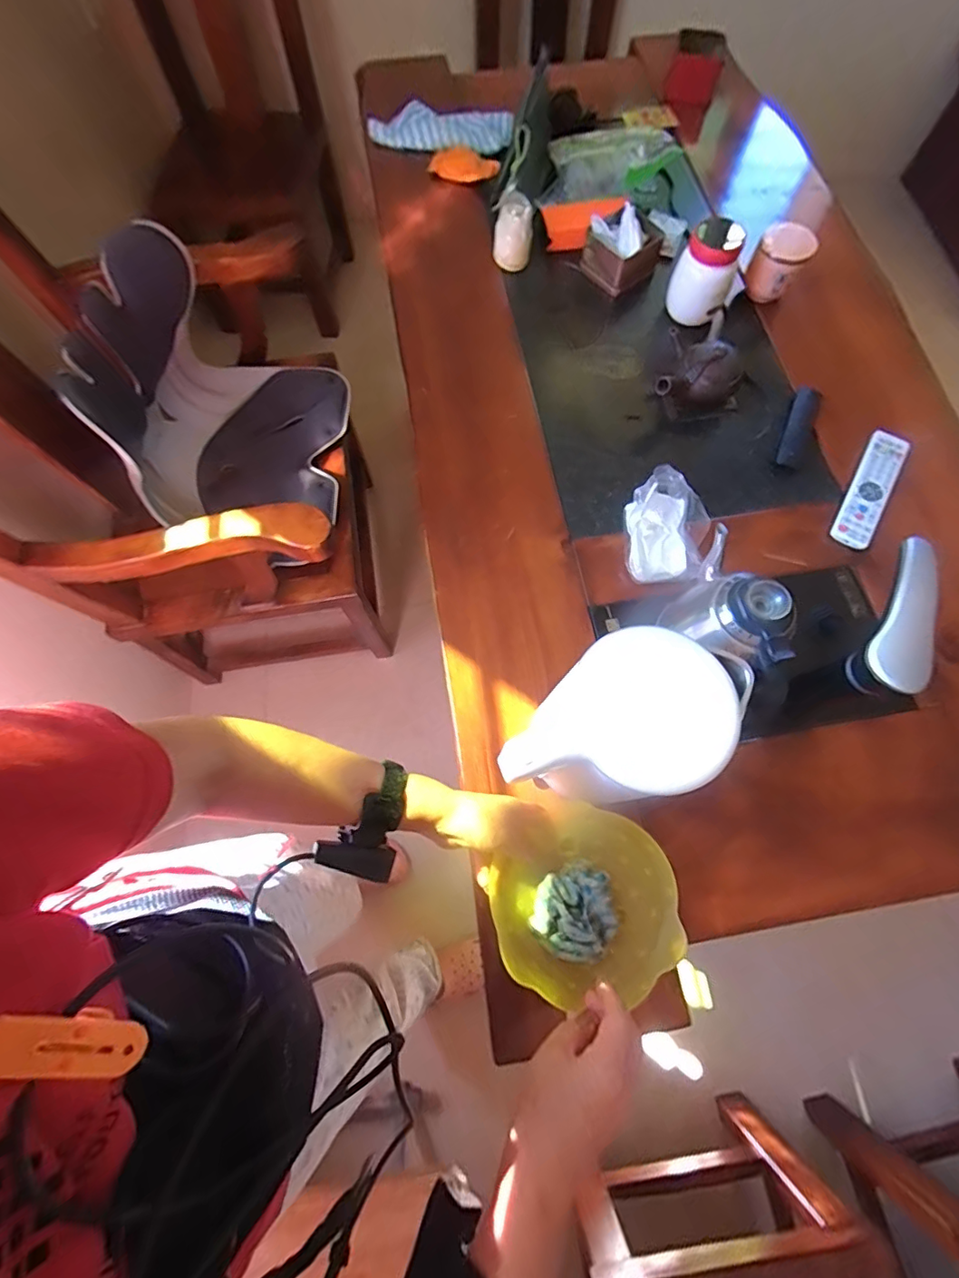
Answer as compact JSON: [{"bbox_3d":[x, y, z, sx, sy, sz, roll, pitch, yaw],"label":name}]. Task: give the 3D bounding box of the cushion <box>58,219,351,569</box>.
[{"bbox_3d":[-0.456,-0.411,0.918,0.366,0.373,0.449,-4,72,-1],"label":"cushion"}]

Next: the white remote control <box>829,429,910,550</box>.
[{"bbox_3d":[0.548,-0.212,0.712,0.050,0.018,0.190,29,74,10],"label":"white remote control"}]

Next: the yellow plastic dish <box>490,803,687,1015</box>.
[{"bbox_3d":[0.107,0.267,0.522,0.180,0.046,0.170,0,72,0],"label":"yellow plastic dish"}]

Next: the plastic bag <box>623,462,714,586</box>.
[{"bbox_3d":[0.249,-0.145,0.676,0.104,0.060,0.148,16,72,6],"label":"plastic bag"}]

